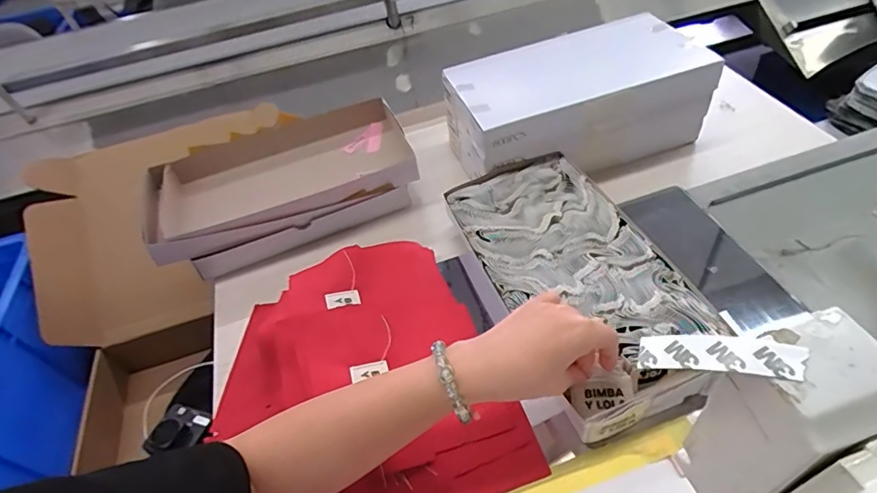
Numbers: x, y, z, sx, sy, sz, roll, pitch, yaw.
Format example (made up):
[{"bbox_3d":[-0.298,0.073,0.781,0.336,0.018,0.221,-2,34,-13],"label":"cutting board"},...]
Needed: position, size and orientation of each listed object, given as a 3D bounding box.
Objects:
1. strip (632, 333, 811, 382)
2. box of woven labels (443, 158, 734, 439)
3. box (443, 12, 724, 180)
[{"bbox_3d":[0.111,0.043,0.197,0.057,0.005,0.017,-3,52,28],"label":"strip"},{"bbox_3d":[0.137,0.030,0.509,0.161,0.052,0.320,-20,49,-9],"label":"box of woven labels"},{"bbox_3d":[0.192,-0.188,0.663,0.336,0.130,0.161,-18,48,-6],"label":"box"}]

